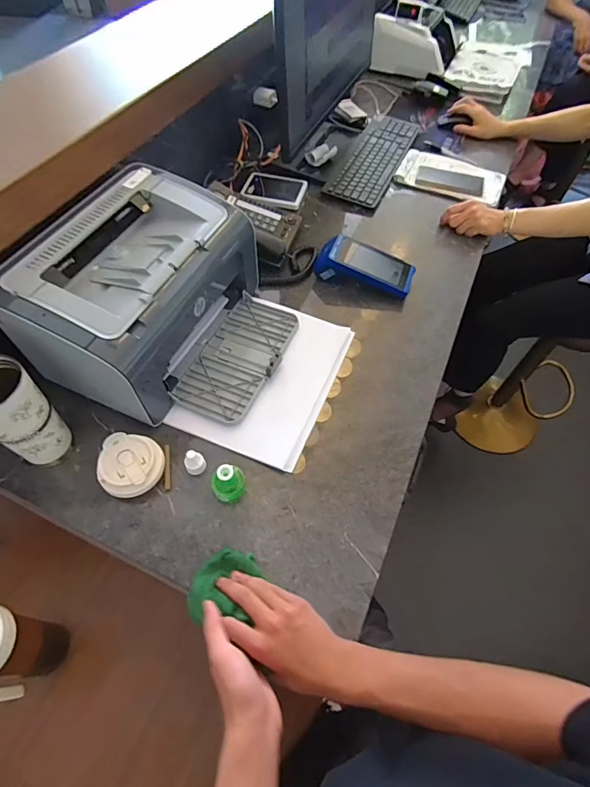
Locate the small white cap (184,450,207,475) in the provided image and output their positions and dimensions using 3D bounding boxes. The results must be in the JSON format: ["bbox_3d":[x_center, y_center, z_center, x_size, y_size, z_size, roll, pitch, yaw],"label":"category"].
[{"bbox_3d":[-0.141,0.097,0.579,0.027,0.036,0.021,-23,61,-15],"label":"small white cap"}]

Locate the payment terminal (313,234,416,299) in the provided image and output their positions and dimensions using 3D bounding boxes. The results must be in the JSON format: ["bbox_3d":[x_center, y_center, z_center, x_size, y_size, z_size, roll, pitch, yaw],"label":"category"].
[{"bbox_3d":[0.132,-0.243,0.790,0.187,0.070,0.079,19,59,10],"label":"payment terminal"}]

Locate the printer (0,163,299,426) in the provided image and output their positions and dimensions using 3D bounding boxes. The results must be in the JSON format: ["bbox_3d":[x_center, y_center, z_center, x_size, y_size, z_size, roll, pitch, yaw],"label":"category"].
[{"bbox_3d":[-0.190,-0.144,0.636,0.331,0.182,0.336,20,59,11],"label":"printer"}]

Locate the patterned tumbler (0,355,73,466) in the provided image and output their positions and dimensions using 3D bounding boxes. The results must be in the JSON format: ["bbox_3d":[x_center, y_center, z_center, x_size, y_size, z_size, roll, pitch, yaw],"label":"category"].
[{"bbox_3d":[-0.358,0.029,0.534,0.076,0.163,0.076,1,57,-1],"label":"patterned tumbler"}]

